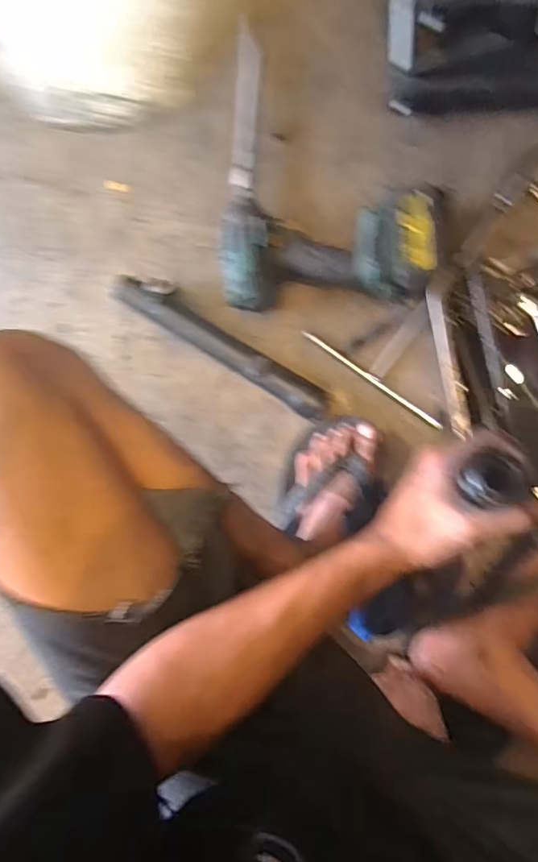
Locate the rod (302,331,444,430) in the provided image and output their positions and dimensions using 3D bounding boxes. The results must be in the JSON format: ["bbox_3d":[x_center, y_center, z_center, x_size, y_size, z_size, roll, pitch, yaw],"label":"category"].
[{"bbox_3d":[0.131,-0.065,0.635,0.208,0.007,0.008,36,93,2],"label":"rod"}]

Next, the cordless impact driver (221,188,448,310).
[{"bbox_3d":[0.076,-0.215,0.605,0.256,0.070,0.119,-2,90,3],"label":"cordless impact driver"}]

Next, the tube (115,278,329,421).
[{"bbox_3d":[-0.055,-0.109,0.630,0.300,0.042,0.050,33,93,2],"label":"tube"}]

